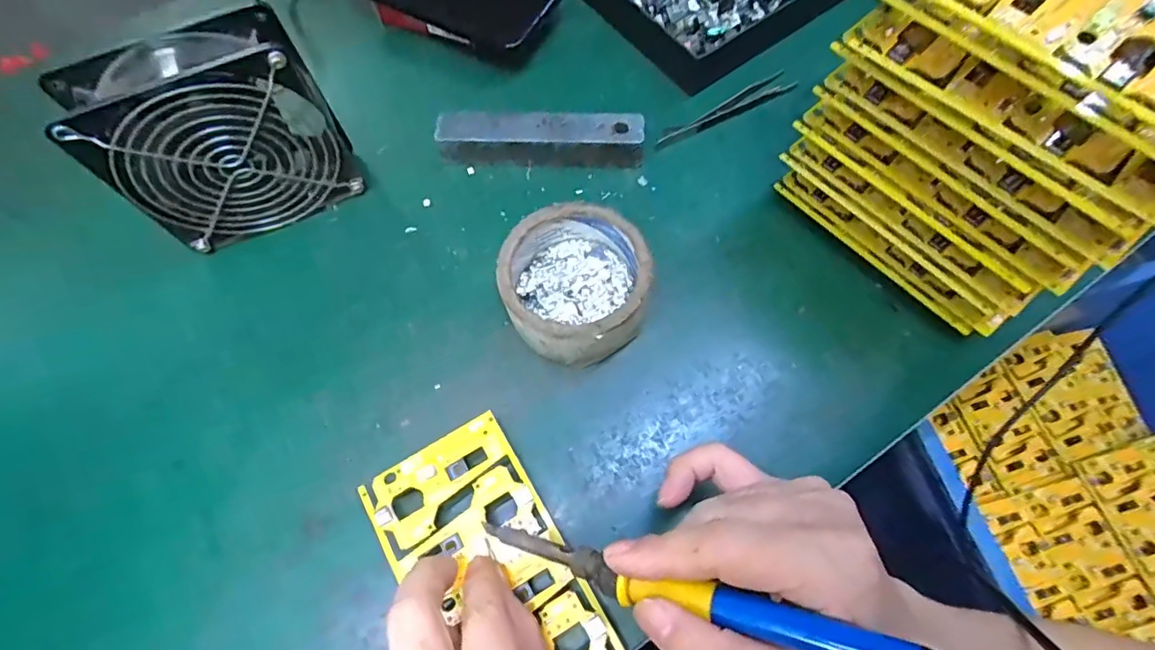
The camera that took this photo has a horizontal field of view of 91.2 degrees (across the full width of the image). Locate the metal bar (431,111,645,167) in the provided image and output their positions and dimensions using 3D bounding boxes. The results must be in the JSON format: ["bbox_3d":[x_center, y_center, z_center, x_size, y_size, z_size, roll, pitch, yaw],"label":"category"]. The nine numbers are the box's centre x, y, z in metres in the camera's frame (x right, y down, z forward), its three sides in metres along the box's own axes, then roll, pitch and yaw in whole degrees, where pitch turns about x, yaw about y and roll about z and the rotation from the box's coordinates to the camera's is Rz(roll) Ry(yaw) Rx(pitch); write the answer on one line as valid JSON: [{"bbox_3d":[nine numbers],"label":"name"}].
[{"bbox_3d":[-0.024,-0.127,0.389,0.138,0.025,0.030,-1,66,2],"label":"metal bar"}]

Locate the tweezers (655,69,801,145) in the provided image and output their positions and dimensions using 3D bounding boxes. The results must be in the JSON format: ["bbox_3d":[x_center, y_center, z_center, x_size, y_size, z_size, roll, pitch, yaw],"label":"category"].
[{"bbox_3d":[0.108,-0.156,0.405,0.113,0.007,0.014,-26,68,-8],"label":"tweezers"}]

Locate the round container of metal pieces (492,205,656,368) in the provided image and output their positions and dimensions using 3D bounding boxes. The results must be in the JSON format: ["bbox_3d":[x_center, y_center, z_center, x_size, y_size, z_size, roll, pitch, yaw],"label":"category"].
[{"bbox_3d":[-0.001,-0.023,0.334,0.082,0.046,0.086,-1,67,3],"label":"round container of metal pieces"}]

